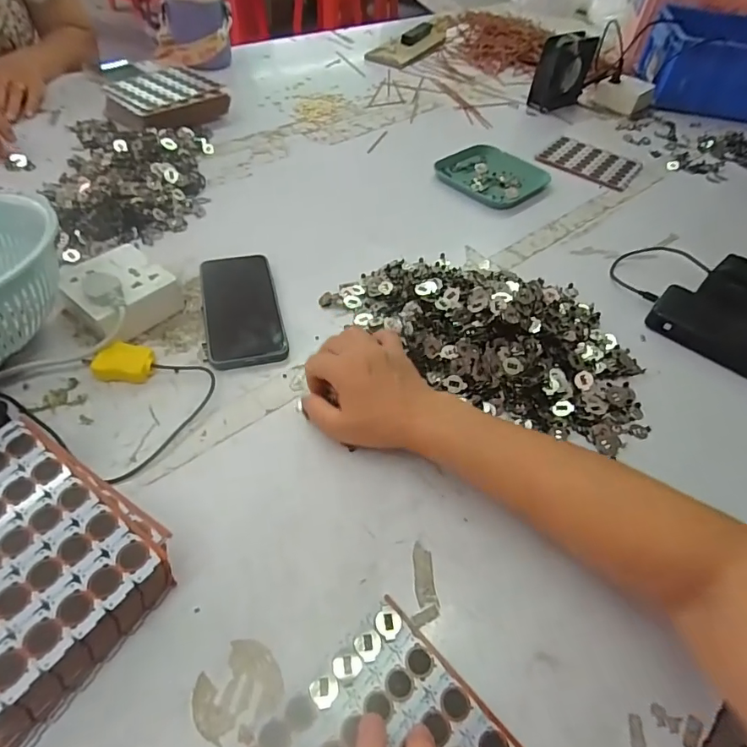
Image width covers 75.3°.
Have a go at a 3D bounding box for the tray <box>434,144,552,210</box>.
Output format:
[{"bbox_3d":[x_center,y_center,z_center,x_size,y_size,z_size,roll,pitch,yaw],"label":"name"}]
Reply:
[{"bbox_3d":[0.184,-0.309,0.749,0.137,0.014,0.149,-33,60,-28],"label":"tray"}]

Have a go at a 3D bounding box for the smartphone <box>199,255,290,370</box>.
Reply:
[{"bbox_3d":[-0.139,-0.070,0.513,0.077,0.012,0.158,-10,52,-14],"label":"smartphone"}]

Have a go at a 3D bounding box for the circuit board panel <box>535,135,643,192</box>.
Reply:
[{"bbox_3d":[0.357,-0.350,0.798,0.148,0.008,0.105,34,55,21],"label":"circuit board panel"}]

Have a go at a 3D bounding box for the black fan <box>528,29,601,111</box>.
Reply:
[{"bbox_3d":[0.359,-0.569,0.915,0.132,0.112,0.044,-24,57,-24],"label":"black fan"}]

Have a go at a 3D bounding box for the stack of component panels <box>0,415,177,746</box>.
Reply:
[{"bbox_3d":[-0.218,0.120,0.307,0.157,0.061,0.122,34,55,21],"label":"stack of component panels"}]

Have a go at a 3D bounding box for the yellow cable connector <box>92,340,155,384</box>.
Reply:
[{"bbox_3d":[-0.229,-0.009,0.445,0.050,0.027,0.031,5,50,-2],"label":"yellow cable connector"}]

